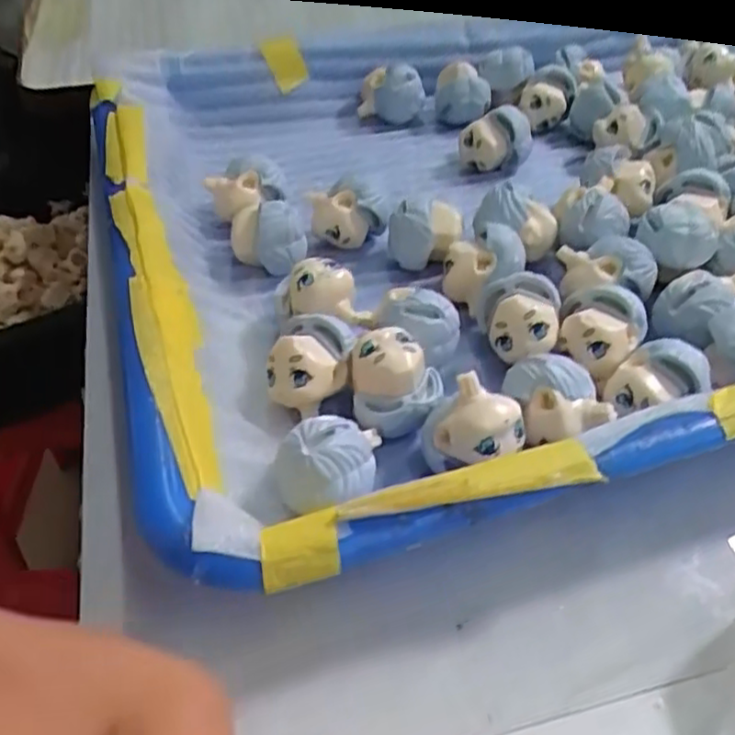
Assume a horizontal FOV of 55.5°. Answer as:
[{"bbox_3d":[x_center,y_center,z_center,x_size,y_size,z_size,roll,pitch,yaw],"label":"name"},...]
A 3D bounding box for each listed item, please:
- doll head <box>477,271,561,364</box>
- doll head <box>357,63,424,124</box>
[{"bbox_3d":[0.044,-0.014,0.203,0.022,0.017,0.026,7,46,7],"label":"doll head"},{"bbox_3d":[0.010,-0.119,0.308,0.021,0.027,0.021,29,52,25],"label":"doll head"}]

